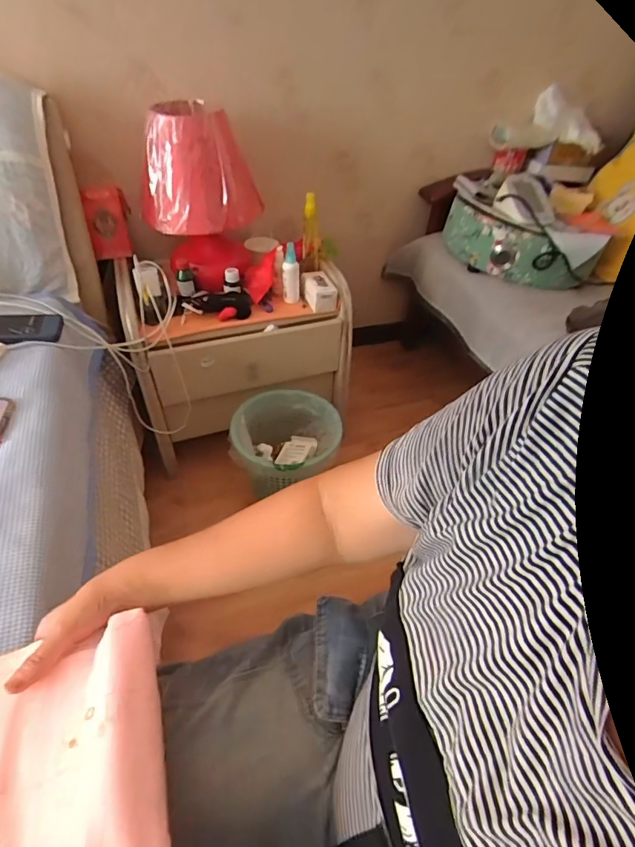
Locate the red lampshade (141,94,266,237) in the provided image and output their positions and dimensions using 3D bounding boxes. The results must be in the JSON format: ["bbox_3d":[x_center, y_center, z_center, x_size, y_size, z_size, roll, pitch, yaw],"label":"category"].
[{"bbox_3d":[-0.260,-0.558,0.991,0.246,0.202,0.227,-9,47,-13],"label":"red lampshade"}]

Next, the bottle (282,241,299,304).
[{"bbox_3d":[-0.060,-0.345,1.055,0.037,0.128,0.037,3,45,-1],"label":"bottle"}]

